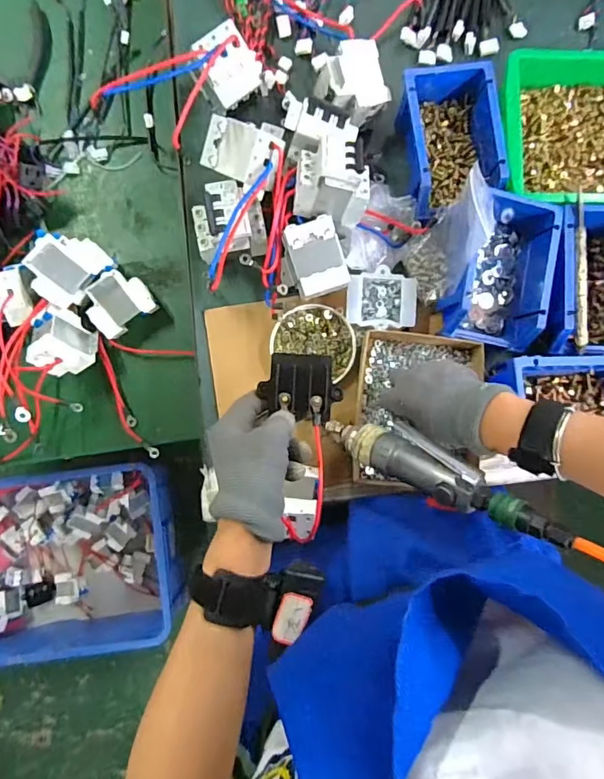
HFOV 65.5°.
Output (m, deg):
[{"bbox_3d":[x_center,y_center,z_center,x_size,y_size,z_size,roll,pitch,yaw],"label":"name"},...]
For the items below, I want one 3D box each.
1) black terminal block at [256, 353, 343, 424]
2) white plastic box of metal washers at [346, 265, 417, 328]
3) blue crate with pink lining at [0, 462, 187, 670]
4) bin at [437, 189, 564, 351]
[{"bbox_3d":[-0.001,-0.003,0.436,0.073,0.016,0.060,3,86,0],"label":"black terminal block"},{"bbox_3d":[0.092,-0.104,0.547,0.077,0.023,0.070,1,86,0],"label":"white plastic box of metal washers"},{"bbox_3d":[-0.623,0.447,1.191,0.639,0.220,0.463,-8,86,-1],"label":"blue crate with pink lining"},{"bbox_3d":[0.222,-0.137,0.524,0.102,0.062,0.173,12,86,0],"label":"bin"}]

